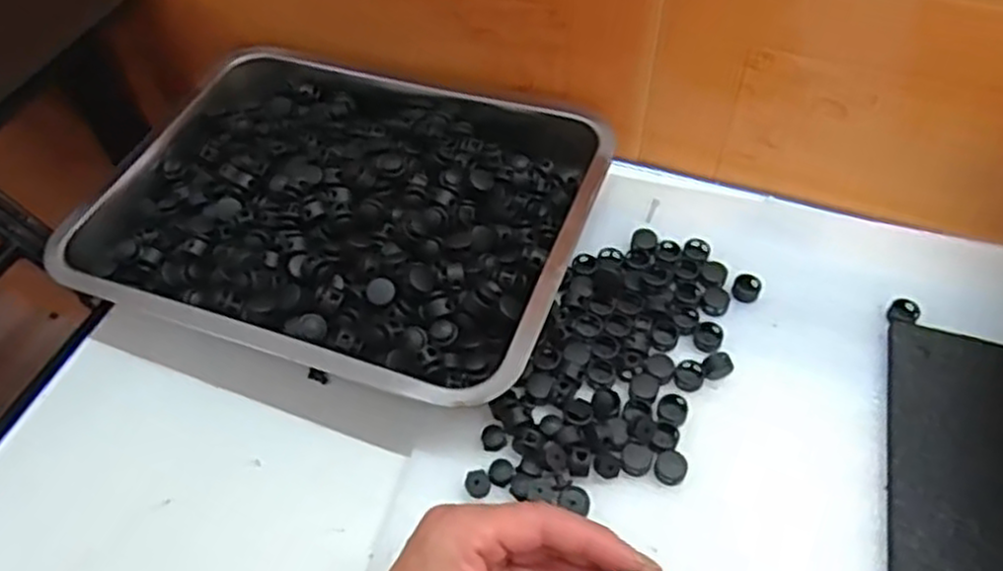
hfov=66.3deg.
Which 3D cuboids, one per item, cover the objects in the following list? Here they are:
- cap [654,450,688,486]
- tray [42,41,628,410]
[{"bbox_3d":[0.092,0.098,0.415,0.017,0.008,0.017,-1,53,1],"label":"cap"},{"bbox_3d":[-0.101,-0.060,0.503,0.310,0.051,0.244,18,56,15],"label":"tray"}]

